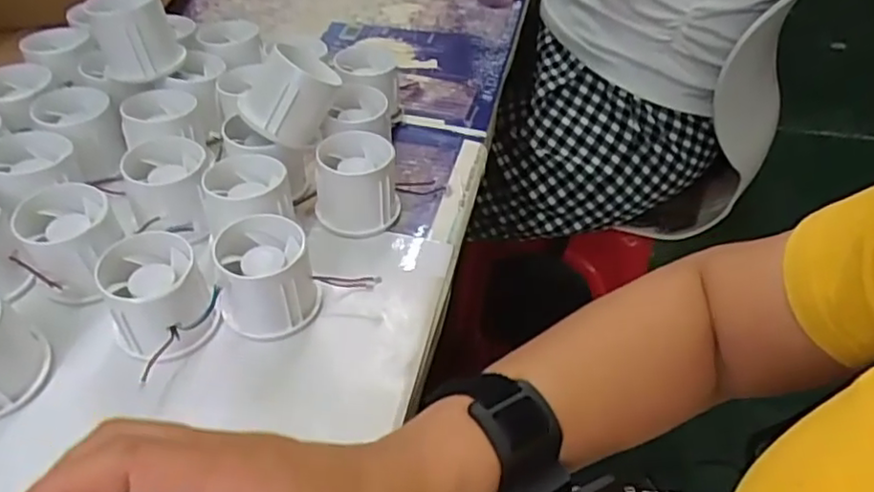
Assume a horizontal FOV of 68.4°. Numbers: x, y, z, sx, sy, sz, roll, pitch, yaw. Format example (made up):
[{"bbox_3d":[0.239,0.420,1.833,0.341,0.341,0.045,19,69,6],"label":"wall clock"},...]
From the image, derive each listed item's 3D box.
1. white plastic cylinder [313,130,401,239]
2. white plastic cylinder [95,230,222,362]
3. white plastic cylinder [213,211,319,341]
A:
[{"bbox_3d":[-0.055,-0.043,0.439,0.055,0.050,0.051,-4,44,-6],"label":"white plastic cylinder"},{"bbox_3d":[-0.157,0.029,0.361,0.052,0.050,0.055,1,44,-1],"label":"white plastic cylinder"},{"bbox_3d":[-0.100,0.018,0.374,0.055,0.051,0.052,1,44,-1],"label":"white plastic cylinder"}]

